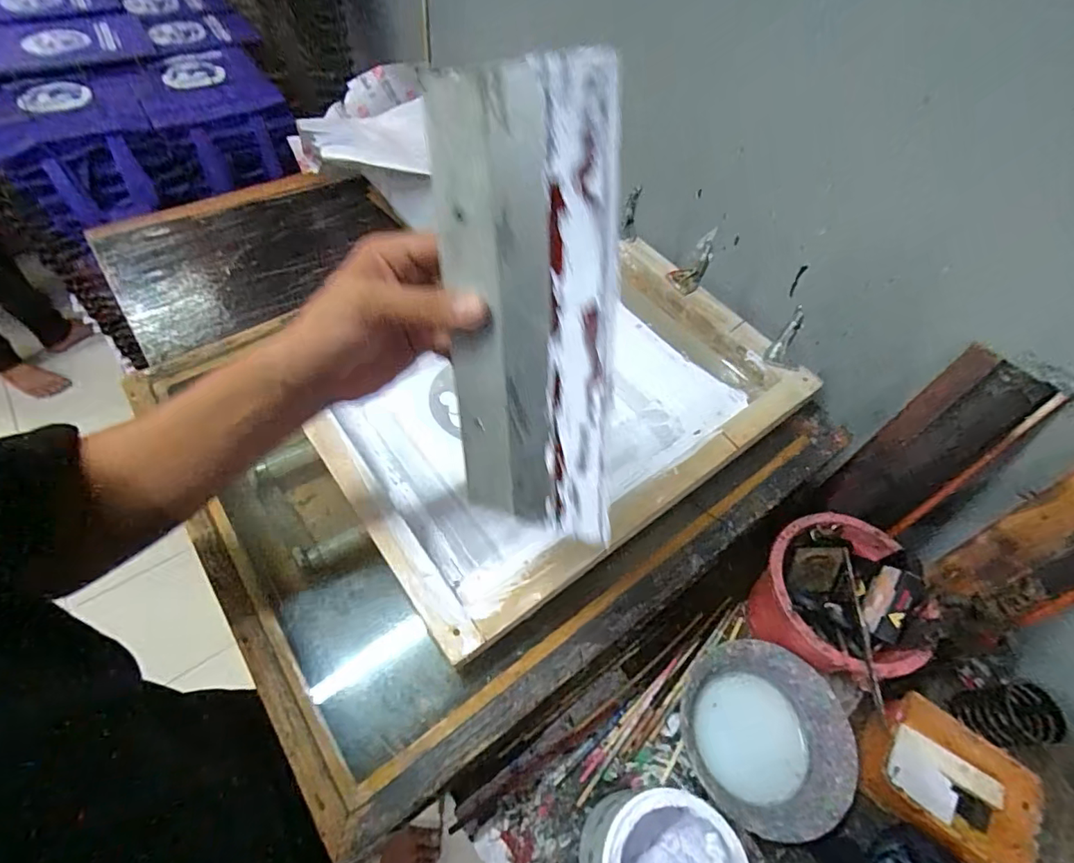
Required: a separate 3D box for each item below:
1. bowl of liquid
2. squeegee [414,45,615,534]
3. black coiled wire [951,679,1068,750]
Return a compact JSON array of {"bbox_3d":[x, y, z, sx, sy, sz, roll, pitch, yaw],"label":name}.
[{"bbox_3d":[0.217,0.294,0.510,0.148,0.065,0.155,-4,56,-8],"label":"bowl of liquid"},{"bbox_3d":[-0.011,-0.051,0.285,0.110,0.244,0.019,19,34,34],"label":"squeegee"},{"bbox_3d":[0.470,0.284,0.522,0.046,0.069,0.054,-7,56,-10],"label":"black coiled wire"}]

